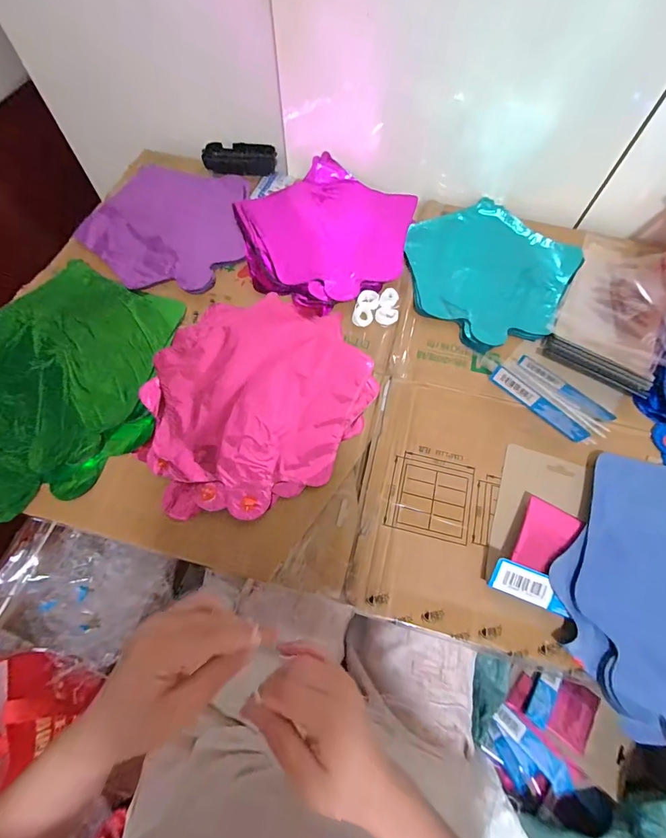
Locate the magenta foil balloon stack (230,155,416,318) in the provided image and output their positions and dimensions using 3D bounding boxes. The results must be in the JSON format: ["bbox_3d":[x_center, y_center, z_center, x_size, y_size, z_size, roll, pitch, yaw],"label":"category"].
[{"bbox_3d":[-0.012,-0.259,0.536,0.248,0.028,0.237,-41,73,-17],"label":"magenta foil balloon stack"}]

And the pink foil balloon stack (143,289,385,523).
[{"bbox_3d":[-0.087,-0.030,0.421,0.250,0.014,0.237,-32,71,-14],"label":"pink foil balloon stack"}]

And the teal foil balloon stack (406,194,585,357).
[{"bbox_3d":[0.200,-0.201,0.503,0.218,0.015,0.223,41,71,15],"label":"teal foil balloon stack"}]

